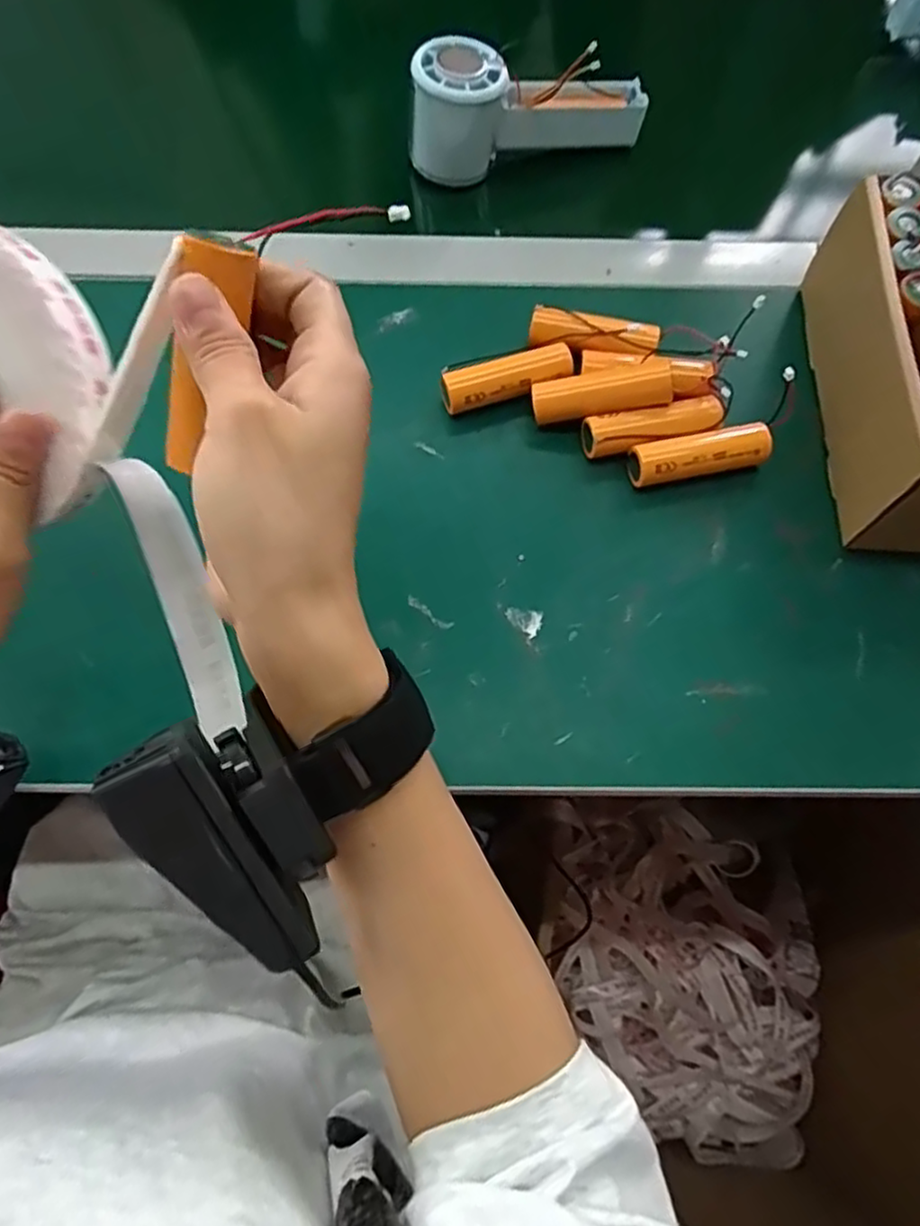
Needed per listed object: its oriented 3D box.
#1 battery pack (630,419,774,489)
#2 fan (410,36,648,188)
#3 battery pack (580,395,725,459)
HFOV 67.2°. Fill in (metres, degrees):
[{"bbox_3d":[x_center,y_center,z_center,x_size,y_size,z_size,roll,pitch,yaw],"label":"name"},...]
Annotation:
[{"bbox_3d":[0.126,-0.081,0.365,0.072,0.022,0.022,-10,69,-6],"label":"battery pack"},{"bbox_3d":[0.043,-0.327,0.443,0.149,0.060,0.049,-14,69,-8],"label":"fan"},{"bbox_3d":[0.103,-0.096,0.370,0.072,0.023,0.020,-9,69,-6],"label":"battery pack"}]

